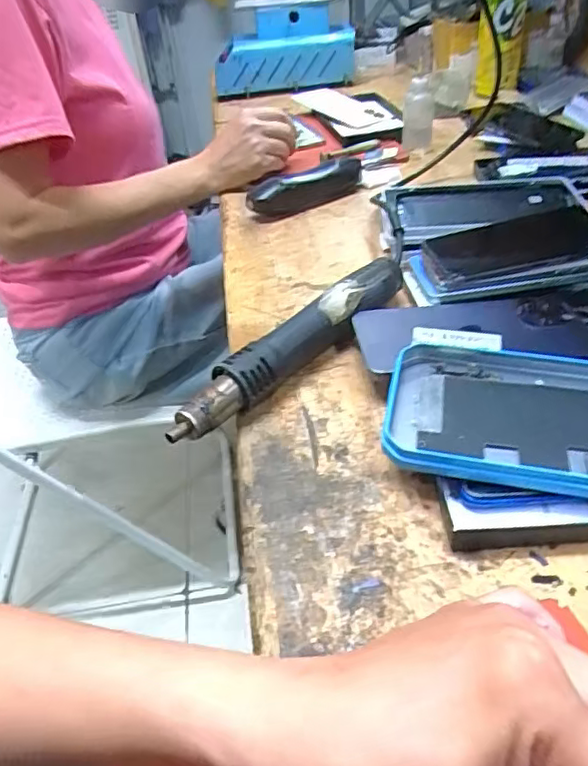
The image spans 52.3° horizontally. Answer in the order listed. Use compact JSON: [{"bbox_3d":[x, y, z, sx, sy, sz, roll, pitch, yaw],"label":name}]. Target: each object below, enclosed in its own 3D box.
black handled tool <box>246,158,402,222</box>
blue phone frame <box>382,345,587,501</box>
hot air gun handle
[{"bbox_3d":[0.039,-0.223,0.665,0.181,0.036,0.040,-26,43,-22],"label":"black handled tool"},{"bbox_3d":[0.145,0.021,0.338,0.177,0.015,0.100,9,44,12],"label":"blue phone frame"},{"bbox_3d":[0.004,-0.026,0.423,0.223,0.041,0.033,-35,47,-30],"label":"hot air gun handle"}]

